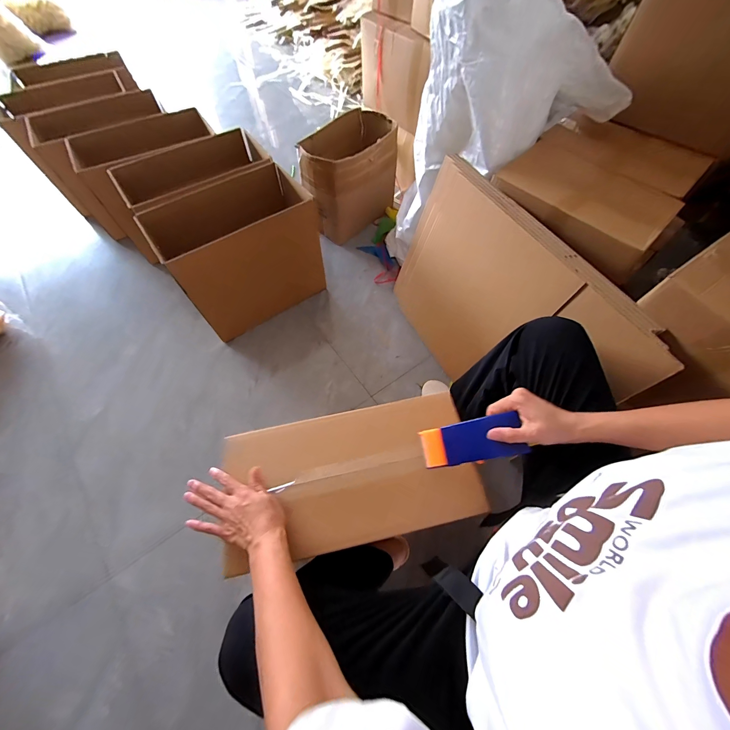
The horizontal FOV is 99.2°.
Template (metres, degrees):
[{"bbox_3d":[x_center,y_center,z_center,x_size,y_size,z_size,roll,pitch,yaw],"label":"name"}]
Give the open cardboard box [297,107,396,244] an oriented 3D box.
[{"bbox_3d":[-0.037,-0.705,1.187,0.190,0.296,0.357,39,69,19],"label":"open cardboard box"}]

